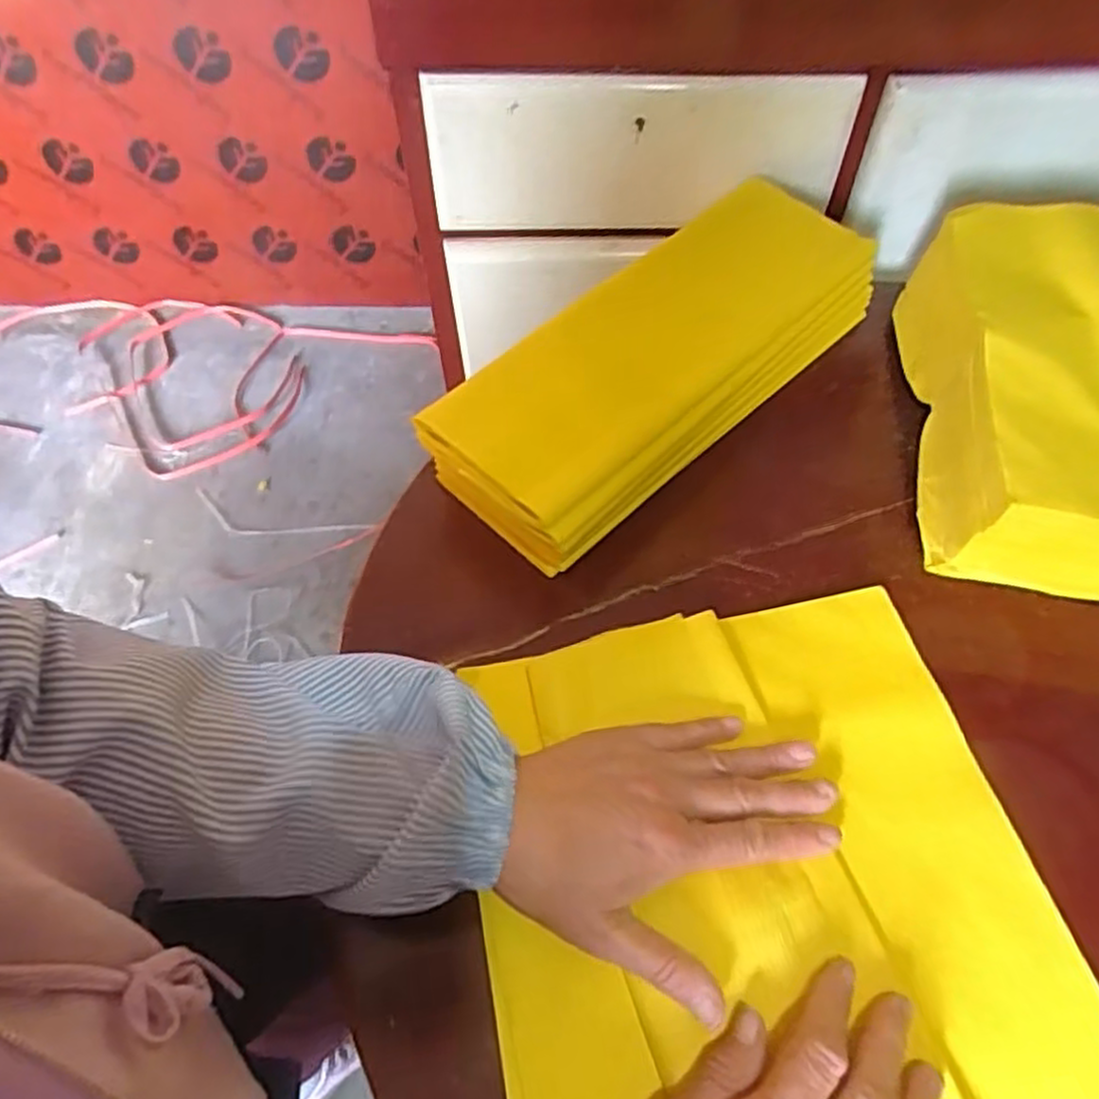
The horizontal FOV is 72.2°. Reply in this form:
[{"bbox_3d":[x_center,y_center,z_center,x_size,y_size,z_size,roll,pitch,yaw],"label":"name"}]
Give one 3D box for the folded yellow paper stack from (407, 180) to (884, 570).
[{"bbox_3d":[0.085,-0.136,0.530,0.123,0.089,0.356,39,66,23],"label":"folded yellow paper stack"}]

